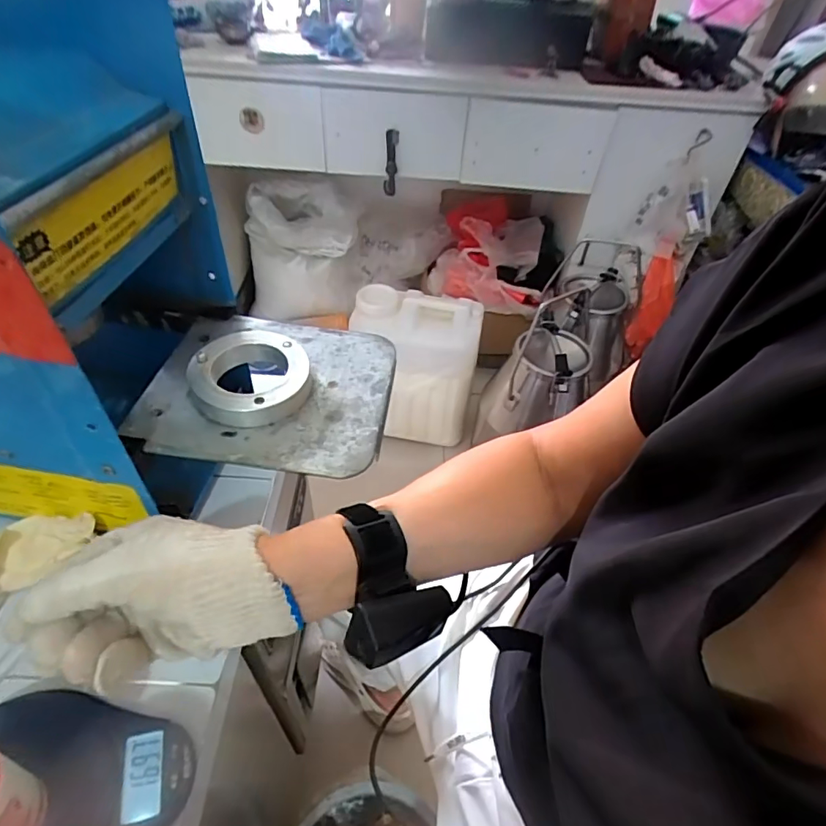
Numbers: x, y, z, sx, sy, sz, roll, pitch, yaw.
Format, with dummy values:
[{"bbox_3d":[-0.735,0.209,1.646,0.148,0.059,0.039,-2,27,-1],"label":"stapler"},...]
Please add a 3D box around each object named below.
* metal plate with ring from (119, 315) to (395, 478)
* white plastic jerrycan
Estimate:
[{"bbox_3d":[-0.122,-0.030,0.432,0.198,0.031,0.167,6,46,1],"label":"metal plate with ring"},{"bbox_3d":[0.000,-0.129,1.407,0.335,0.443,0.164,5,46,0],"label":"white plastic jerrycan"}]

